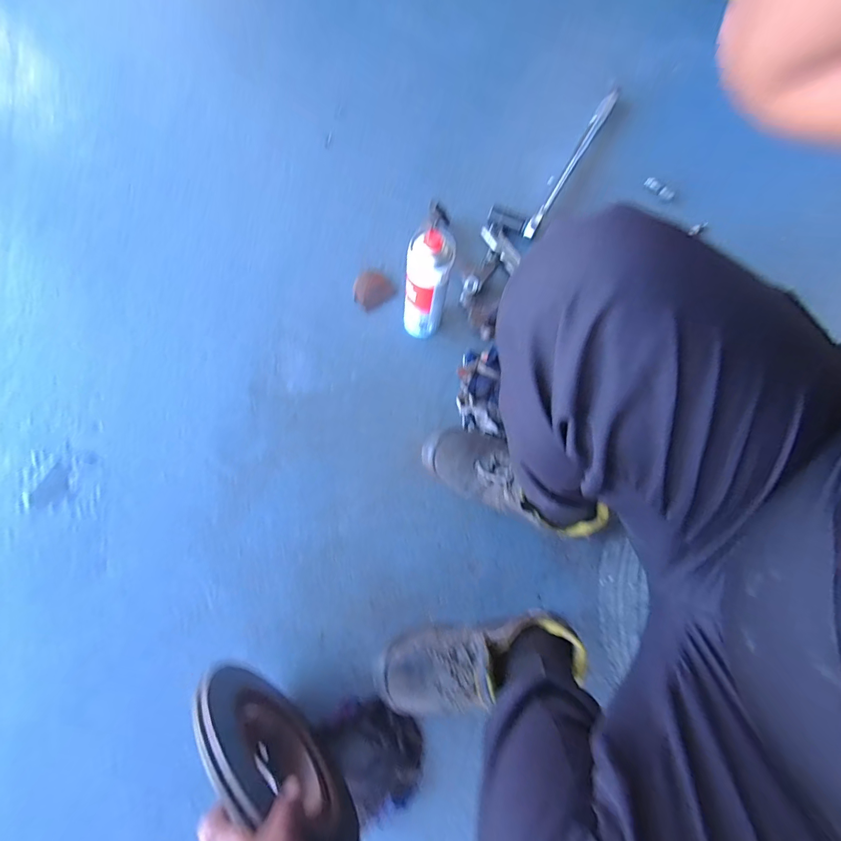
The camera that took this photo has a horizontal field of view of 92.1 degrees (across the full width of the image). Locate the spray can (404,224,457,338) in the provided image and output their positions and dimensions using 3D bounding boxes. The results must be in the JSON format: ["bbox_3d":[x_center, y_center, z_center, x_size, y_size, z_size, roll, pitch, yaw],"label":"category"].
[{"bbox_3d":[0.010,-0.205,0.624,0.069,0.211,0.064,0,76,-1],"label":"spray can"}]

